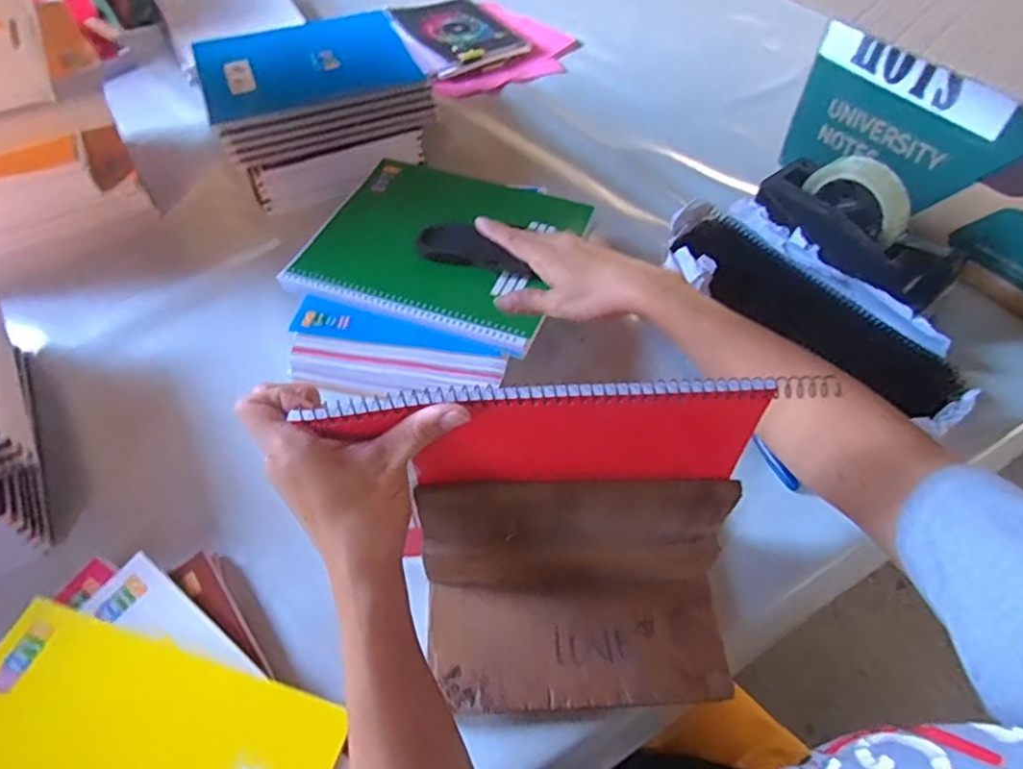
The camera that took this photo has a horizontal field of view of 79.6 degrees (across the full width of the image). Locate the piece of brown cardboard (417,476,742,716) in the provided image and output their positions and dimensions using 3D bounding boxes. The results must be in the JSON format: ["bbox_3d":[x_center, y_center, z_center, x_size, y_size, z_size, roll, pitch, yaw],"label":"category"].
[{"bbox_3d":[0.047,0.136,0.410,0.207,0.111,0.127,-2,54,-2],"label":"piece of brown cardboard"}]

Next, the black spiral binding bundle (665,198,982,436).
[{"bbox_3d":[0.292,-0.076,0.611,0.117,0.065,0.314,-39,63,-25],"label":"black spiral binding bundle"}]

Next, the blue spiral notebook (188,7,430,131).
[{"bbox_3d":[-0.244,-0.382,0.731,0.240,0.009,0.165,-19,63,-11],"label":"blue spiral notebook"}]

